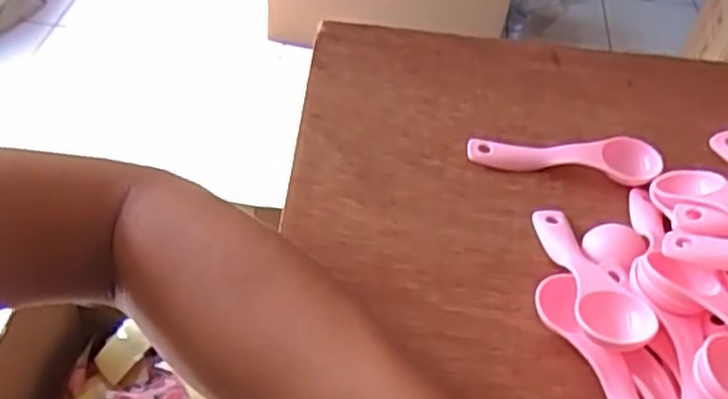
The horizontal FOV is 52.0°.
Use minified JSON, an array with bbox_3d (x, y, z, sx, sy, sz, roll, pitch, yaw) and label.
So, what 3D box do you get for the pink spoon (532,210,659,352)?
[{"bbox_3d":[0.112,0.036,0.380,0.033,0.016,0.102,-1,32,-8],"label":"pink spoon"}]

